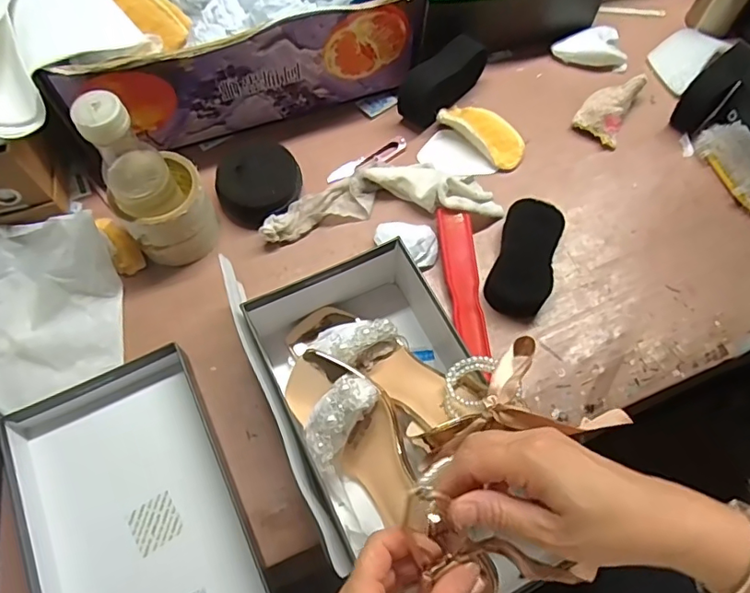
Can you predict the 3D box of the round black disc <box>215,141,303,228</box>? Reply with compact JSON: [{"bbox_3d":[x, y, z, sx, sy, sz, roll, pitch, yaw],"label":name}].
[{"bbox_3d":[-0.128,-0.124,0.594,0.093,0.043,0.086,0,65,-1],"label":"round black disc"}]

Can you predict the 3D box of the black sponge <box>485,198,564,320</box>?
[{"bbox_3d":[0.160,-0.041,0.567,0.059,0.031,0.128,18,66,7],"label":"black sponge"}]

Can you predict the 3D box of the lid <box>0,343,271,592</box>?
[{"bbox_3d":[-0.194,0.208,0.444,0.164,0.042,0.301,-25,68,-12],"label":"lid"}]

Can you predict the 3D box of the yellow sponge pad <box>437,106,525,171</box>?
[{"bbox_3d":[0.131,-0.199,0.635,0.106,0.032,0.049,34,69,13],"label":"yellow sponge pad"}]

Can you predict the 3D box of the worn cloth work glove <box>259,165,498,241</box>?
[{"bbox_3d":[0.007,-0.114,0.590,0.263,0.039,0.082,-6,66,-4],"label":"worn cloth work glove"}]

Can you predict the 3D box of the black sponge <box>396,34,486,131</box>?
[{"bbox_3d":[0.085,-0.262,0.645,0.045,0.062,0.127,42,71,16],"label":"black sponge"}]

